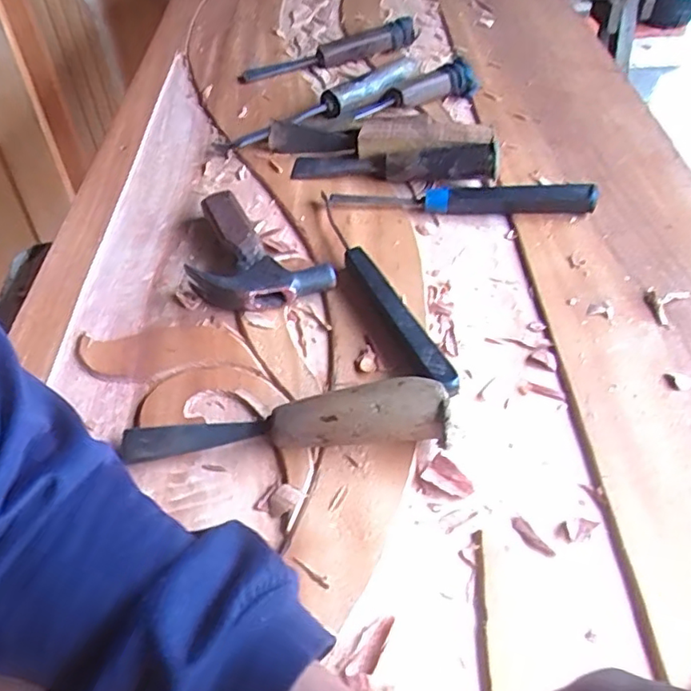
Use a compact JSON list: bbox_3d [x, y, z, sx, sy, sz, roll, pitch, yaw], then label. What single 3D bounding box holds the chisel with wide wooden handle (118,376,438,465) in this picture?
[{"bbox_3d":[-0.040,0.047,0.365,0.199,0.042,0.030,-2,49,2],"label":"chisel with wide wooden handle"}]

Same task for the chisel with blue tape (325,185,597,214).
[{"bbox_3d":[0.102,-0.133,0.525,0.226,0.023,0.026,3,49,6],"label":"chisel with blue tape"}]

